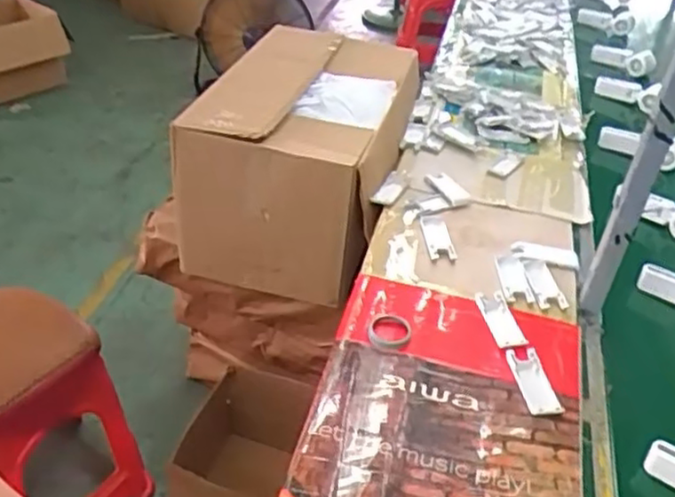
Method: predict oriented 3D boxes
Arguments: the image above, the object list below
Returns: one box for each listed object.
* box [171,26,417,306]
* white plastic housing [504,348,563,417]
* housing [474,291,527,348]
[{"bbox_3d":[-0.068,-0.191,1.447,0.392,0.347,0.523,13,38,11],"label":"box"},{"bbox_3d":[0.250,0.169,0.879,0.047,0.011,0.103,-3,38,-11],"label":"white plastic housing"},{"bbox_3d":[0.229,0.100,0.968,0.042,0.017,0.101,-3,38,-10],"label":"housing"}]

